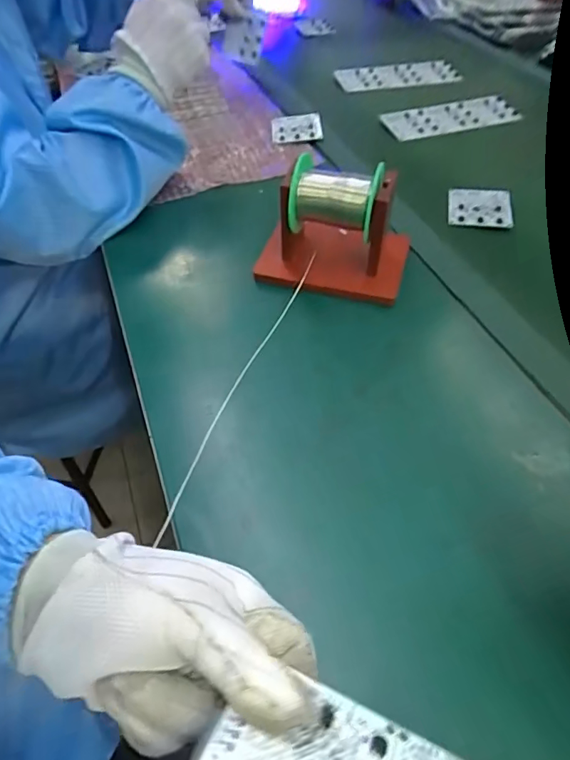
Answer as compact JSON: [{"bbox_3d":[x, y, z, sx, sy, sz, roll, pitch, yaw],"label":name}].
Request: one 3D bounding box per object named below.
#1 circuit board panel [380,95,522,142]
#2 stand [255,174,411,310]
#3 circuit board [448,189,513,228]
[{"bbox_3d":[0.246,-0.388,0.715,0.207,0.010,0.058,-15,68,-12],"label":"circuit board panel"},{"bbox_3d":[0.047,-0.143,0.452,0.138,0.089,0.092,13,52,10],"label":"stand"},{"bbox_3d":[0.223,-0.198,0.558,0.069,0.005,0.069,8,54,9],"label":"circuit board"}]

